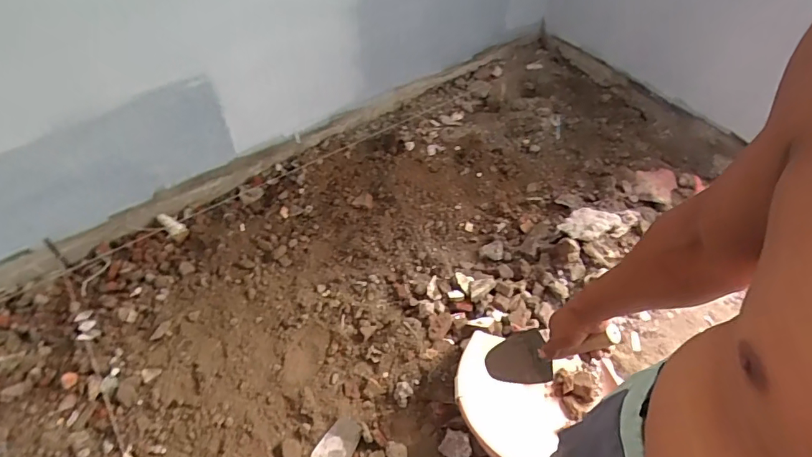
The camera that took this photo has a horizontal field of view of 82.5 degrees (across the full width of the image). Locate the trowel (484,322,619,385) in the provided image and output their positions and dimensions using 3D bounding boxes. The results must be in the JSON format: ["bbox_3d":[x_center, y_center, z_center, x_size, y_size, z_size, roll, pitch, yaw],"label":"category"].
[{"bbox_3d":[0.237,0.197,0.755,0.067,0.275,0.076,36,56,-9],"label":"trowel"}]

